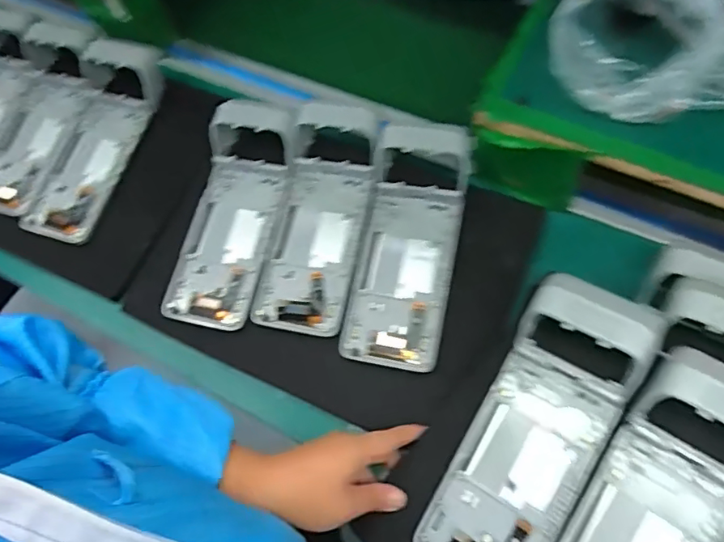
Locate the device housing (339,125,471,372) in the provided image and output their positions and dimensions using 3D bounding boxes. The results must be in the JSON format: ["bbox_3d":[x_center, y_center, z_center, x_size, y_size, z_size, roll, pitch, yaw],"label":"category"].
[{"bbox_3d":[0.040,-0.024,0.468,0.084,0.045,0.199,10,72,6],"label":"device housing"}]

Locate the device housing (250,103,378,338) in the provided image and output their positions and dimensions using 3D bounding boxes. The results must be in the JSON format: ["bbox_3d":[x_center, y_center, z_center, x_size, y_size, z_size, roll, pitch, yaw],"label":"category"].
[{"bbox_3d":[-0.038,-0.050,0.496,0.085,0.051,0.212,10,72,6],"label":"device housing"}]

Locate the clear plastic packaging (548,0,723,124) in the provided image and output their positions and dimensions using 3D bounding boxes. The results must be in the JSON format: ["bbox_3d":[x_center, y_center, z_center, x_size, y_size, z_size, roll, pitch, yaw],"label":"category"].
[{"bbox_3d":[0.200,-0.149,0.369,0.094,0.067,0.144,-37,74,-9],"label":"clear plastic packaging"}]

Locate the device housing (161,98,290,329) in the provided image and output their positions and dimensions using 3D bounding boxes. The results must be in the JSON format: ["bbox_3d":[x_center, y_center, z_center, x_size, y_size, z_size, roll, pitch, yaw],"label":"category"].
[{"bbox_3d":[-0.123,-0.057,0.507,0.085,0.039,0.205,9,72,6],"label":"device housing"}]

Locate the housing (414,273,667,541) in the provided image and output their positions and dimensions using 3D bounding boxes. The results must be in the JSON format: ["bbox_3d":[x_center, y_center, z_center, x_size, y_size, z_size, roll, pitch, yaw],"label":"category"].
[{"bbox_3d":[0.119,0.115,0.382,0.086,0.050,0.224,28,90,11],"label":"housing"}]

